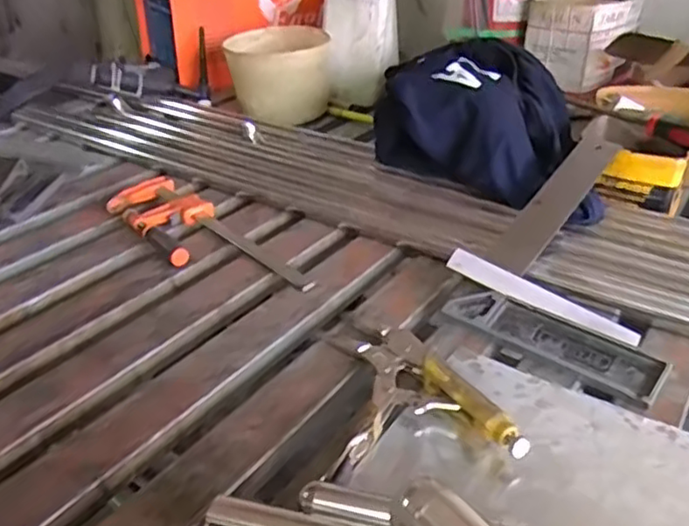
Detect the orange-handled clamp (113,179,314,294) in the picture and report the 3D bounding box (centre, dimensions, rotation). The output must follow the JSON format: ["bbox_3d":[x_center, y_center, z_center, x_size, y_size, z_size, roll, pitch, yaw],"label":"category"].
[{"bbox_3d":[-0.155,-0.029,0.709,0.097,0.029,0.281,-22,38,-33],"label":"orange-handled clamp"}]

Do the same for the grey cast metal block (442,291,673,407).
[{"bbox_3d":[0.172,0.062,0.549,0.177,0.011,0.042,25,70,32],"label":"grey cast metal block"}]

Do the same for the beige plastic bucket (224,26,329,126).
[{"bbox_3d":[-0.104,-0.297,1.050,0.158,0.116,0.129,-6,31,-10],"label":"beige plastic bucket"}]

